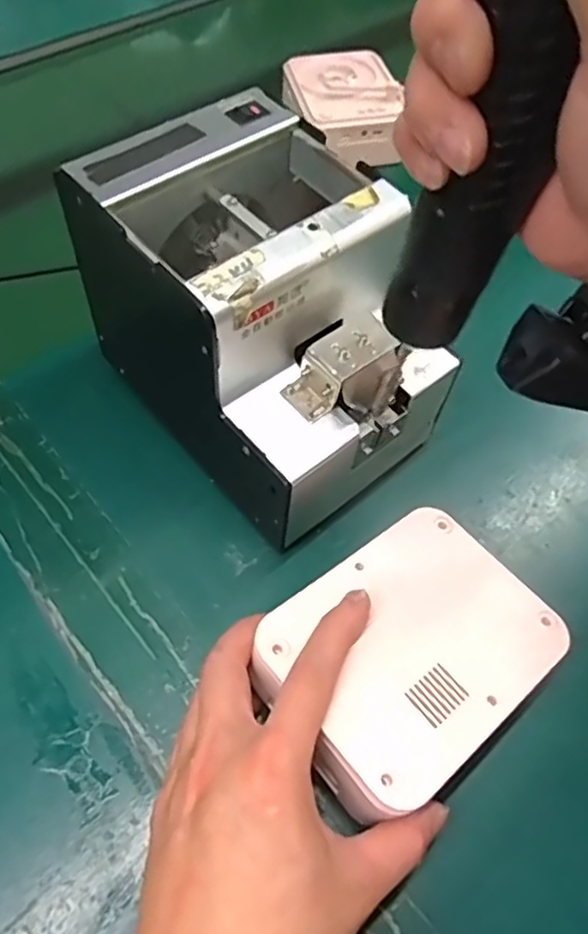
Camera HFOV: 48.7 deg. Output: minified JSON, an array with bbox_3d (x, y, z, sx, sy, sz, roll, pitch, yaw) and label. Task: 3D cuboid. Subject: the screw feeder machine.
[{"bbox_3d":[-0.012,-0.076,0.360,0.122,0.151,0.172,-38,68,-24],"label":"screw feeder machine"}]

